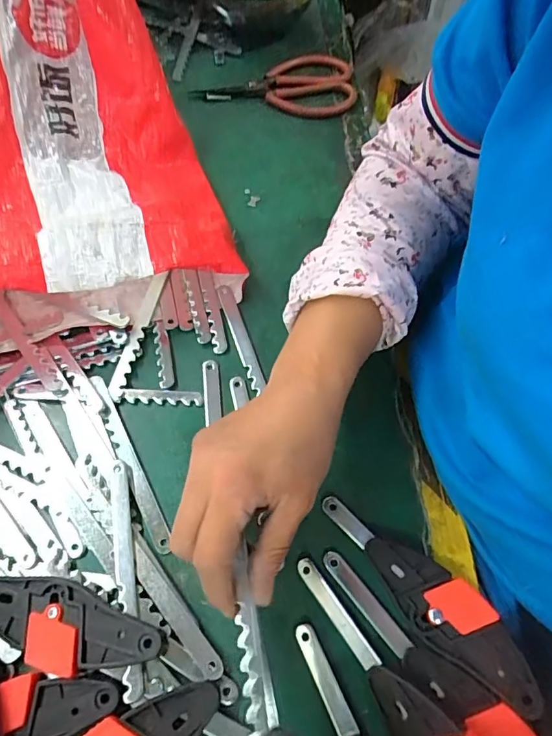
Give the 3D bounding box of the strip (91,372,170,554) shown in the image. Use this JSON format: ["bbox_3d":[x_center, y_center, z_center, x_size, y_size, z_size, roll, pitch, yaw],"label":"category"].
[{"bbox_3d":[-0.110,0.067,0.368,0.013,0.009,0.145,-26,65,-13],"label":"strip"}]

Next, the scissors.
[{"bbox_3d":[-0.002,-0.320,0.564,0.186,0.012,0.082,-5,80,-5],"label":"scissors"}]

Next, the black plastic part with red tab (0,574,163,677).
[{"bbox_3d":[-0.132,0.157,0.303,0.121,0.017,0.045,20,64,11],"label":"black plastic part with red tab"}]

